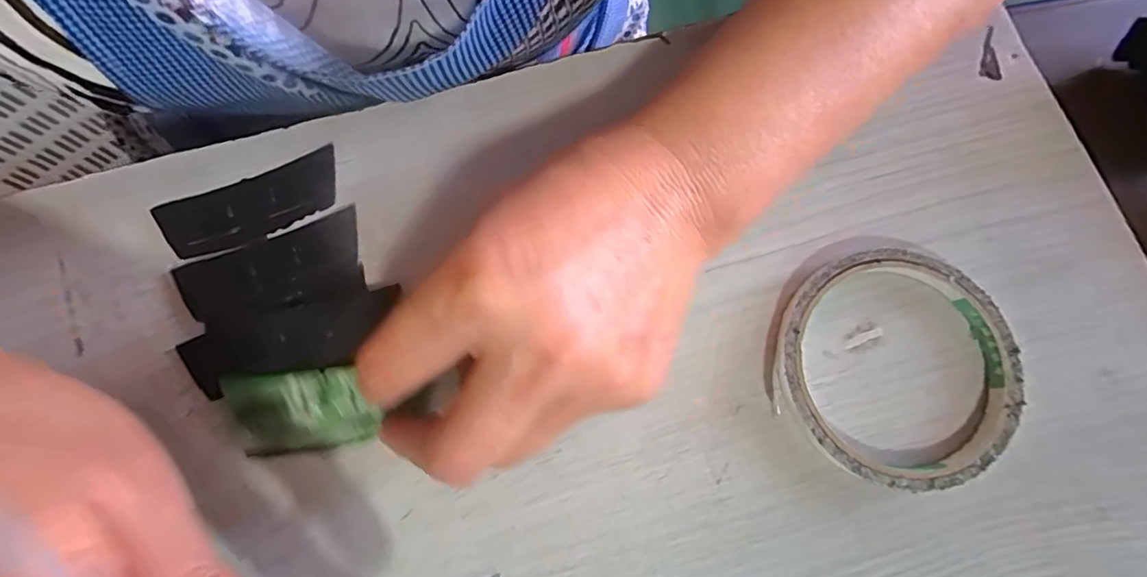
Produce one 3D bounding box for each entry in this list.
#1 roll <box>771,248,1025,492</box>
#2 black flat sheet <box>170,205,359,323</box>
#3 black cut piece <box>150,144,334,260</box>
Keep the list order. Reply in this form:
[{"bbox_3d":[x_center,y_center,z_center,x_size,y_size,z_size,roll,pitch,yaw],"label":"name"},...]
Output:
[{"bbox_3d":[0.124,0.029,0.203,0.088,0.009,0.086,0,78,0],"label":"roll"},{"bbox_3d":[-0.120,-0.006,0.213,0.071,0.004,0.030,-22,79,-4],"label":"black flat sheet"},{"bbox_3d":[-0.132,-0.034,0.217,0.071,0.004,0.026,-22,79,-4],"label":"black cut piece"}]

